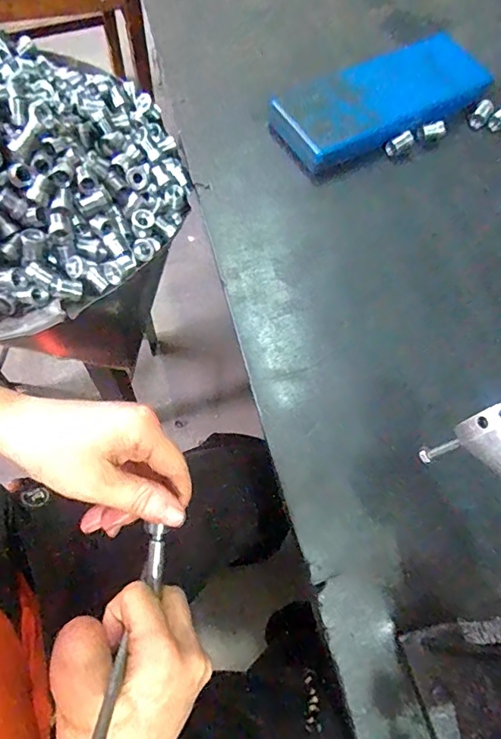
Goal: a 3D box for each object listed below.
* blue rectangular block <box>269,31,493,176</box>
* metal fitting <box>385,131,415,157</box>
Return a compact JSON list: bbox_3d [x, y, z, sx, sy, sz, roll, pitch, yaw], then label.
[{"bbox_3d":[0.139,-0.282,0.512,0.245,0.033,0.083,-30,72,-14],"label":"blue rectangular block"},{"bbox_3d":[0.156,-0.235,0.506,0.035,0.010,0.013,-33,73,-15],"label":"metal fitting"}]

